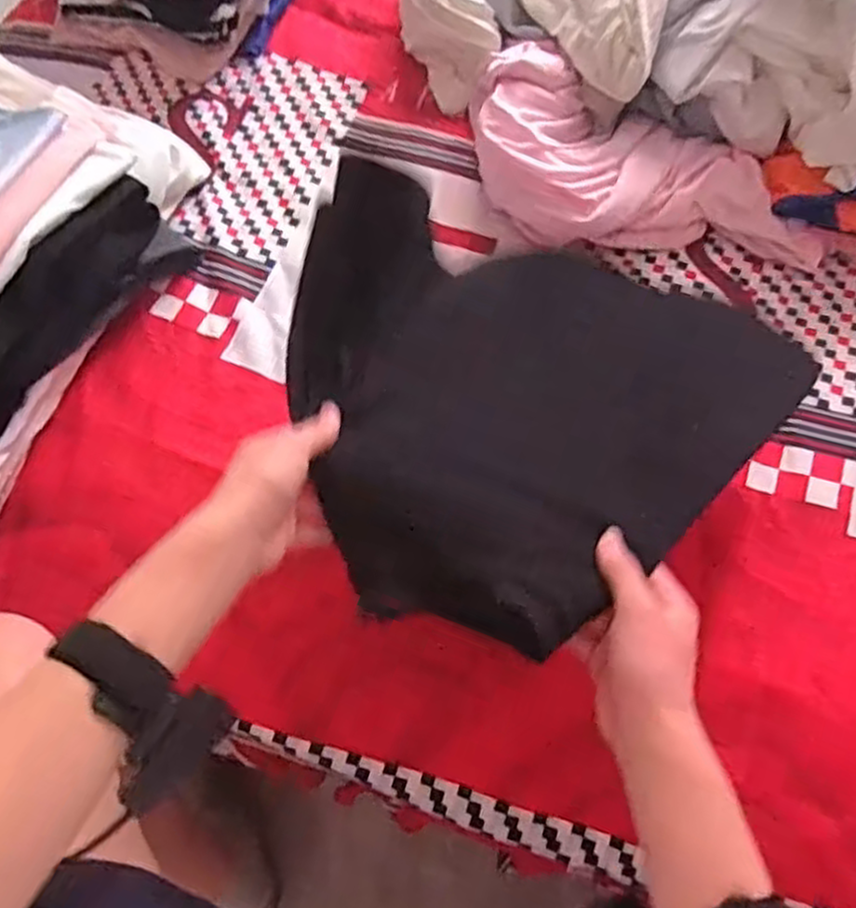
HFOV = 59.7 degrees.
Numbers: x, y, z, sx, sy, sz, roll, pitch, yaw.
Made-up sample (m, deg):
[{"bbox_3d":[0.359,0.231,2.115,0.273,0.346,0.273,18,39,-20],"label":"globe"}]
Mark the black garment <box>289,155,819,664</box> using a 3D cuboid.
[{"bbox_3d":[0.073,-0.027,0.546,0.375,0.092,0.323,14,69,8],"label":"black garment"}]

